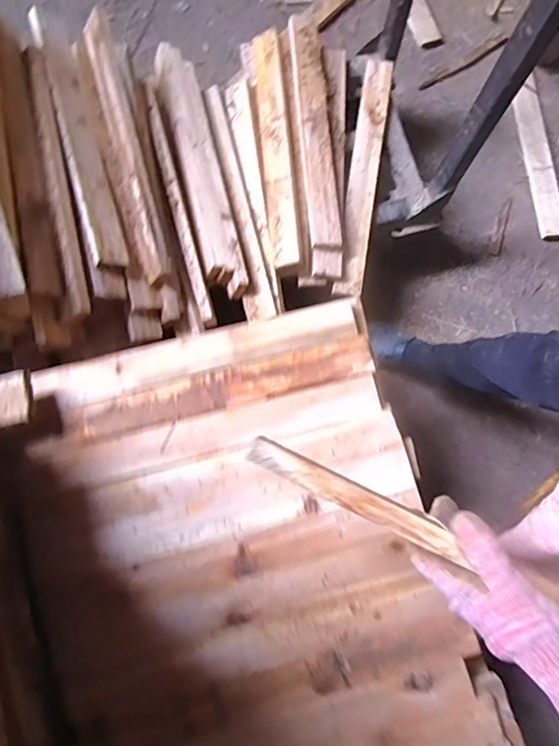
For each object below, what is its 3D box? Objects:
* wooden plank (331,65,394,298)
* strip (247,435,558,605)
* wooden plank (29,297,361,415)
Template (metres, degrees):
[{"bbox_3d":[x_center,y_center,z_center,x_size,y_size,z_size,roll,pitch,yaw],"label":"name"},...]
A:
[{"bbox_3d":[0.166,-0.383,0.923,0.058,0.023,0.489,9,80,0],"label":"wooden plank"},{"bbox_3d":[0.191,0.162,0.372,0.469,0.015,0.024,27,80,-2],"label":"strip"},{"bbox_3d":[-0.104,-0.028,0.638,0.421,0.015,0.062,-15,81,-4],"label":"wooden plank"}]

